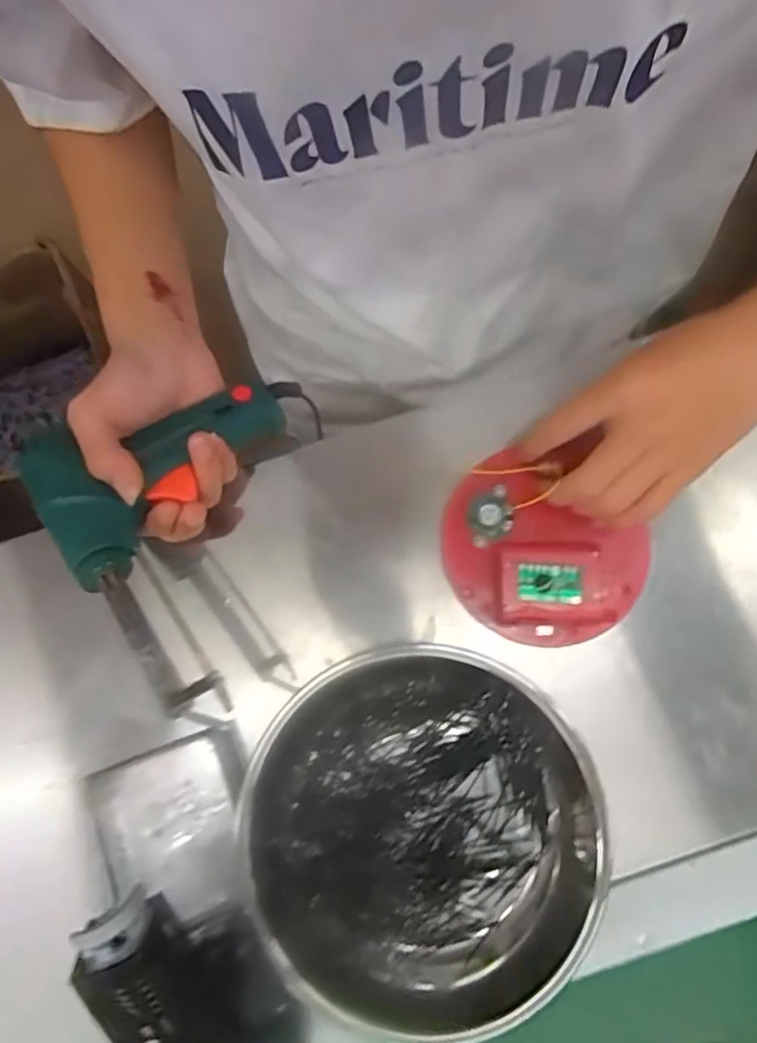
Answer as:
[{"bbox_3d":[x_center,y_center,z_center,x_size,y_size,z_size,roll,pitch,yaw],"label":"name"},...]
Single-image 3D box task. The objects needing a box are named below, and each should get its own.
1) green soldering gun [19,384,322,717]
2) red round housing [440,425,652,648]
[{"bbox_3d":[-0.089,0.006,0.337,0.150,0.071,0.165,0,78,0],"label":"green soldering gun"},{"bbox_3d":[0.097,0.014,0.384,0.109,0.031,0.121,-36,80,-7],"label":"red round housing"}]

